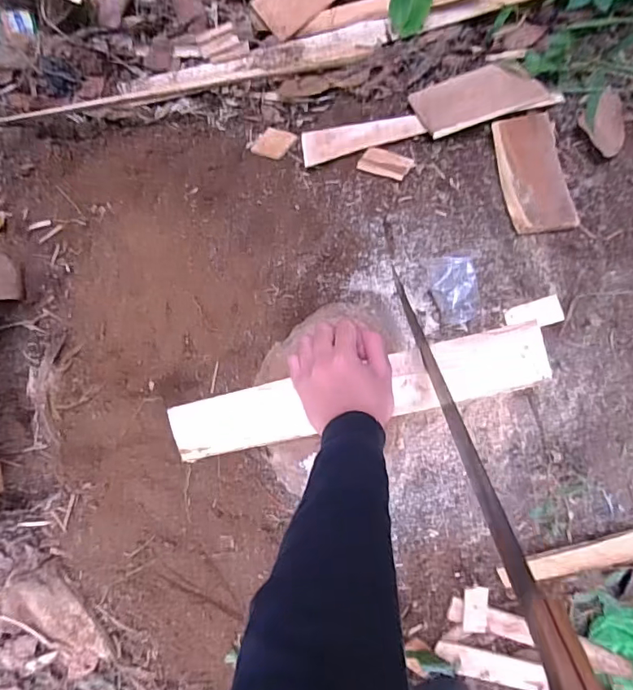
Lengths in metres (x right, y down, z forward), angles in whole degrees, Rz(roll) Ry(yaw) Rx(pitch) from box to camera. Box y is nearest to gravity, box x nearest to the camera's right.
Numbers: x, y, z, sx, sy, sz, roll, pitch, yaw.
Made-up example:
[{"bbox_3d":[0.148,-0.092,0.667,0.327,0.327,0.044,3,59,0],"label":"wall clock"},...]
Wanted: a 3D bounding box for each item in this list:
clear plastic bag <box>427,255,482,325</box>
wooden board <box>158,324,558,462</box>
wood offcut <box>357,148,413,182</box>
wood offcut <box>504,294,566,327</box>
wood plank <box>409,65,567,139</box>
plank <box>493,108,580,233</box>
[{"bbox_3d":[0.189,-0.073,0.669,0.065,0.034,0.088,-7,85,0],"label":"clear plastic bag"},{"bbox_3d":[0.037,0.054,0.518,0.392,0.017,0.066,-13,85,8],"label":"wooden board"},{"bbox_3d":[0.102,-0.265,0.721,0.075,0.010,0.037,18,86,3],"label":"wood offcut"},{"bbox_3d":[0.293,-0.041,0.663,0.071,0.015,0.036,-16,85,0],"label":"wood offcut"},{"bbox_3d":[0.253,-0.386,0.762,0.202,0.014,0.119,-21,60,-4],"label":"wood plank"},{"bbox_3d":[0.308,-0.249,0.705,0.086,0.020,0.193,-3,70,1],"label":"plank"}]

